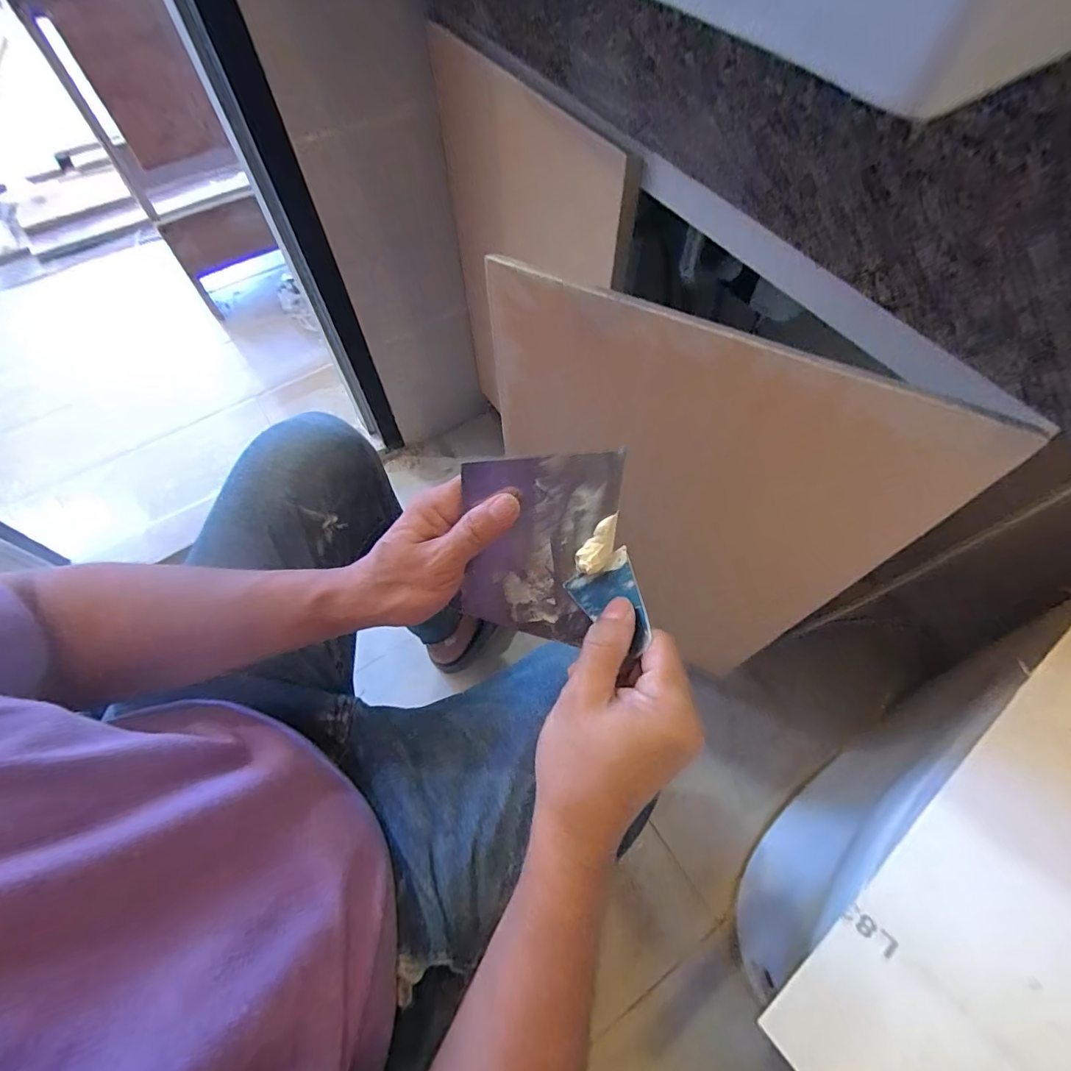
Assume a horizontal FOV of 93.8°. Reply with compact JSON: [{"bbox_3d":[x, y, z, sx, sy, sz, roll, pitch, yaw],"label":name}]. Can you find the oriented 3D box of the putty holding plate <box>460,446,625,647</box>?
[{"bbox_3d":[-0.001,0.008,0.324,0.092,0.134,0.005,8,26,6],"label":"putty holding plate"}]

